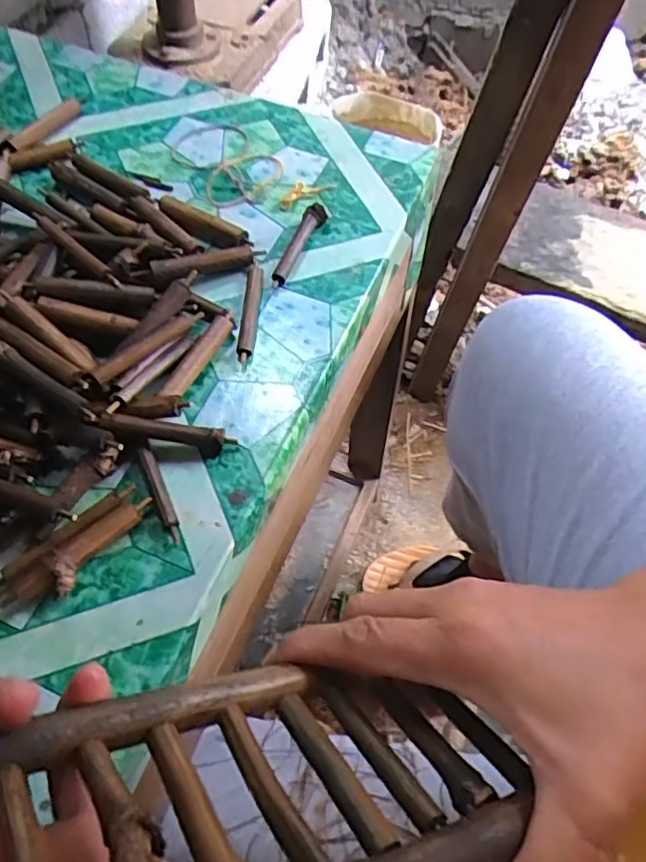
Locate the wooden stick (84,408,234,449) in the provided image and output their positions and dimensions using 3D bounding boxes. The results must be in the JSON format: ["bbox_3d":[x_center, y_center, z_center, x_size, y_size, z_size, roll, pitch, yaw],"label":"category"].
[{"bbox_3d":[-0.083,-0.001,0.323,0.075,0.008,0.010,10,61,-10],"label":"wooden stick"}]

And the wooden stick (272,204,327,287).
[{"bbox_3d":[-0.015,-0.120,0.400,0.014,0.014,0.071,19,61,10],"label":"wooden stick"}]

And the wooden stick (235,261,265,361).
[{"bbox_3d":[-0.043,-0.072,0.375,0.011,0.006,0.072,4,60,1],"label":"wooden stick"}]

